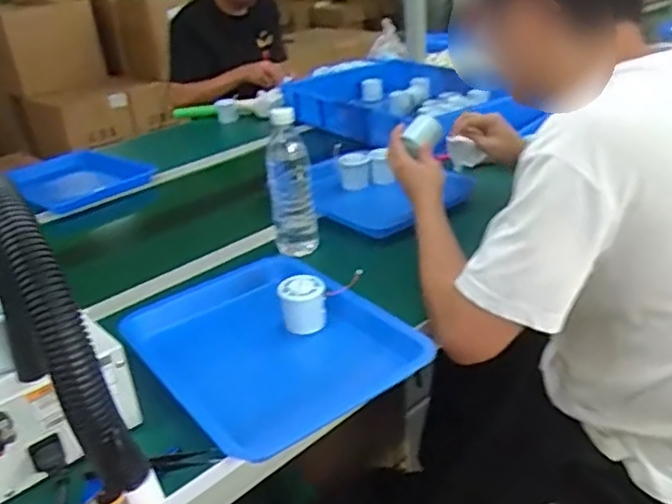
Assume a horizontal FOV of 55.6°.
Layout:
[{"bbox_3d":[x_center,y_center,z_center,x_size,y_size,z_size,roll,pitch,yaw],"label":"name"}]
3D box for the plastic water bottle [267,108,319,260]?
[{"bbox_3d":[-0.071,-0.103,0.988,0.066,0.229,0.084,-8,27,-3],"label":"plastic water bottle"}]

